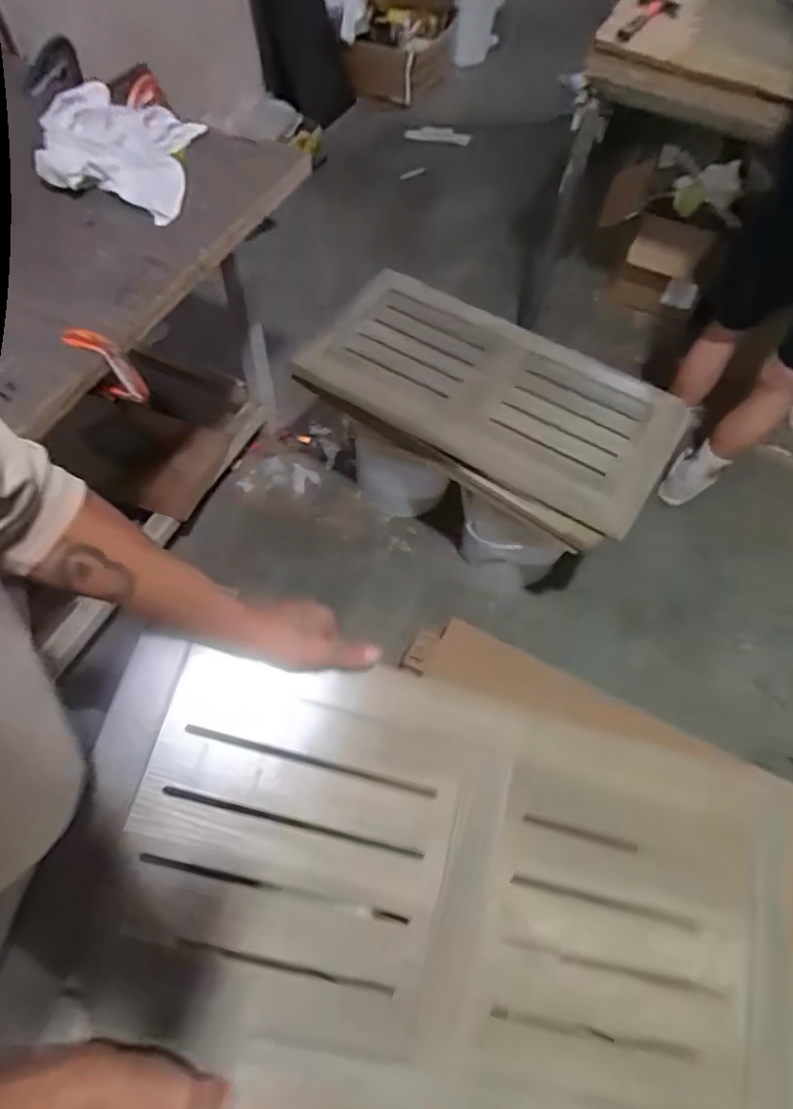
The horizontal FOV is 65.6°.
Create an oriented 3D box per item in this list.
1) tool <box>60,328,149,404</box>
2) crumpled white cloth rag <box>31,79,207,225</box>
[{"bbox_3d":[-0.403,-0.262,0.869,0.078,0.135,0.032,11,60,2],"label":"tool"},{"bbox_3d":[-0.455,-0.671,1.008,0.223,0.081,0.249,3,61,-3],"label":"crumpled white cloth rag"}]

